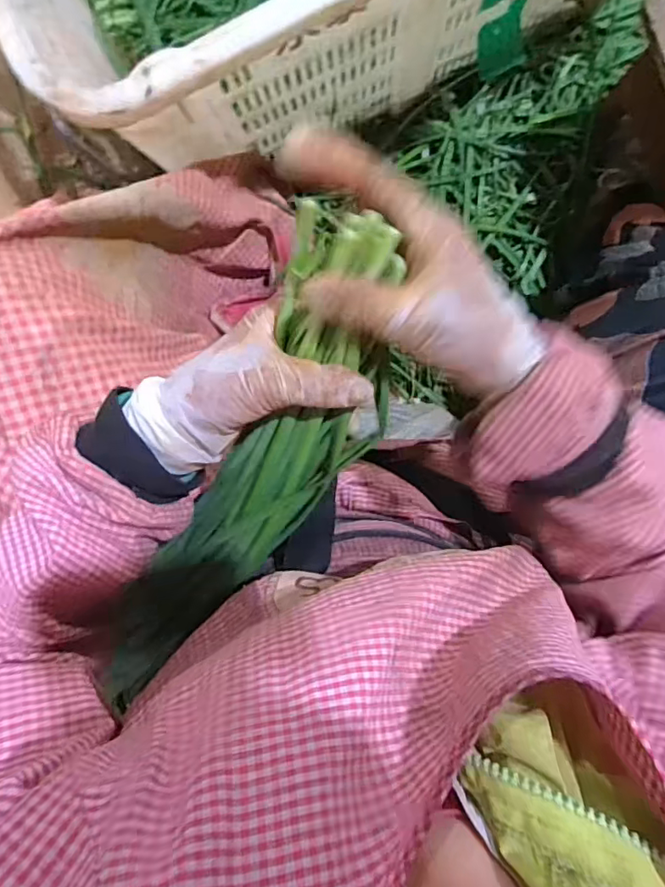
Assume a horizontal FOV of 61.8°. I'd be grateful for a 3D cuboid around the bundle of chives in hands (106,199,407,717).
[{"bbox_3d":[-0.045,0.031,0.323,0.074,0.063,0.321,29,113,-1],"label":"bundle of chives in hands"}]

